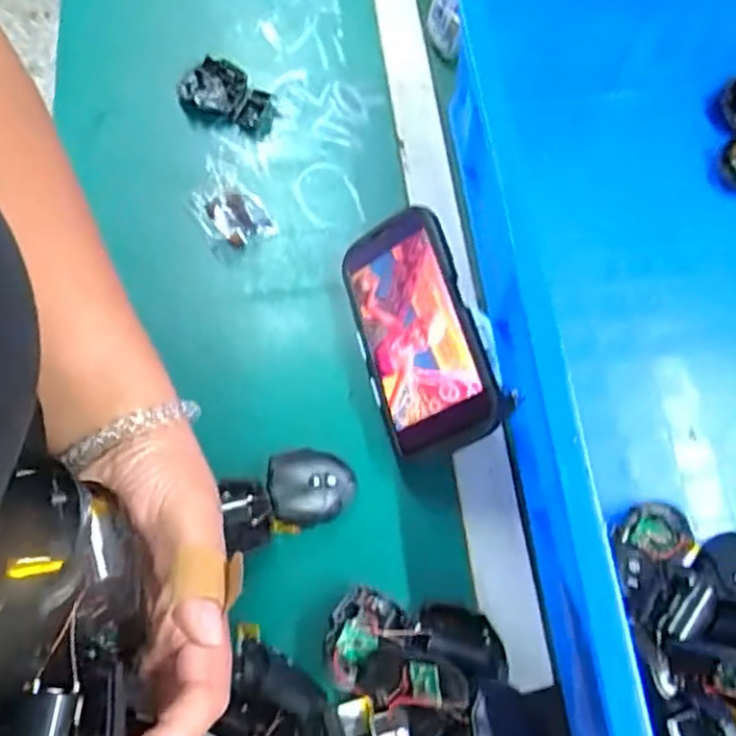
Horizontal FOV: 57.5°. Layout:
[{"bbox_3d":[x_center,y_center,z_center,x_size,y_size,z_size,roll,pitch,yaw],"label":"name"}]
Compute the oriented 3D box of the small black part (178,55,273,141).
[{"bbox_3d":[-0.121,-0.239,0.589,0.088,0.018,0.046,27,71,11],"label":"small black part"}]

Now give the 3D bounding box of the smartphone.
[{"bbox_3d":[0.032,-0.026,0.465,0.081,0.010,0.171,-29,66,27],"label":"smartphone"}]

